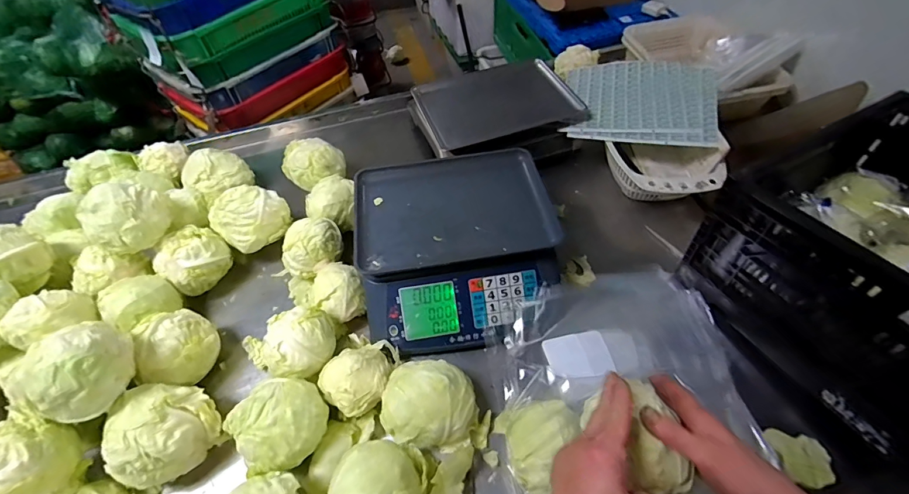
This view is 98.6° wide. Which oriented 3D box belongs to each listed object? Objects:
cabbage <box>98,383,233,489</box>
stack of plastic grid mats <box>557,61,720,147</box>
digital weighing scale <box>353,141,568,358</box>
[{"bbox_3d":[-0.407,0.254,0.543,0.128,0.094,0.109,-38,59,-22],"label":"cabbage"},{"bbox_3d":[0.413,-0.334,0.884,0.313,0.024,0.290,9,58,22],"label":"stack of plastic grid mats"},{"bbox_3d":[0.003,-0.009,0.700,0.329,0.114,0.340,-8,53,-2],"label":"digital weighing scale"}]

